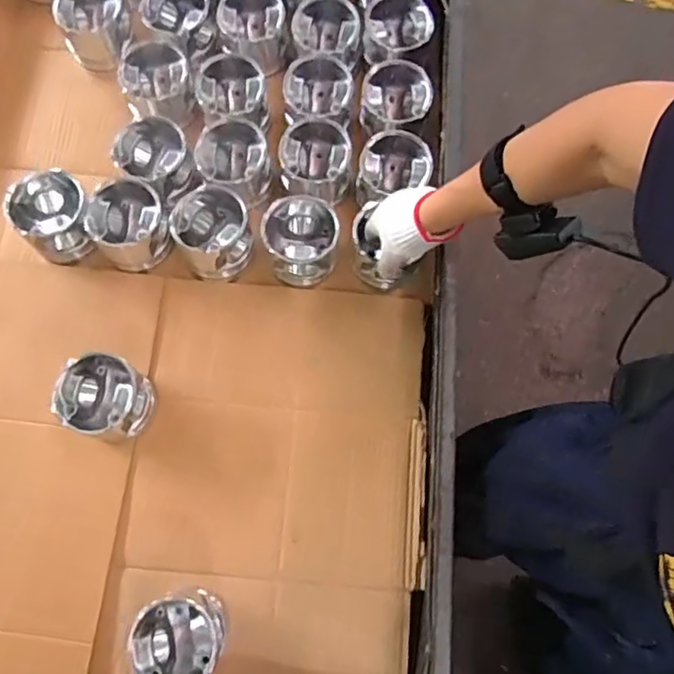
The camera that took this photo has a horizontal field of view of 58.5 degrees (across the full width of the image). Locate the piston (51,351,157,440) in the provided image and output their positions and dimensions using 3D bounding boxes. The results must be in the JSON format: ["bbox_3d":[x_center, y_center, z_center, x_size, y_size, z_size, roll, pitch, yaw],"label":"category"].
[{"bbox_3d":[-0.274,0.074,0.723,0.092,0.090,0.088,1,75,-2],"label":"piston"}]

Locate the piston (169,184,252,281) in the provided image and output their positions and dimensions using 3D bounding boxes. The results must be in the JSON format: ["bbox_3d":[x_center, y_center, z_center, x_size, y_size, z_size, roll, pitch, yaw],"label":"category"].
[{"bbox_3d":[-0.157,-0.135,0.764,0.096,0.062,0.101,1,75,-2],"label":"piston"}]

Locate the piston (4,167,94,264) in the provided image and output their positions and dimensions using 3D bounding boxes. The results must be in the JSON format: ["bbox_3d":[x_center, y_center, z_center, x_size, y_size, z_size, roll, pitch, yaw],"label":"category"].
[{"bbox_3d":[-0.359,-0.153,0.774,0.089,0.076,0.096,1,75,-2],"label":"piston"}]

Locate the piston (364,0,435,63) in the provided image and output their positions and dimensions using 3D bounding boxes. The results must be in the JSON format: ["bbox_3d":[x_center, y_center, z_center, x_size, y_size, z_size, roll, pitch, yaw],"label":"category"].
[{"bbox_3d":[0.082,-0.429,0.853,0.096,0.059,0.092,27,76,5],"label":"piston"}]

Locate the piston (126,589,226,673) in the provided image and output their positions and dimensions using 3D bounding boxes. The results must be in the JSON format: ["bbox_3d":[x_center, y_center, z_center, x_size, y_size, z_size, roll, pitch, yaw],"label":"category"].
[{"bbox_3d":[-0.167,0.327,0.650,0.088,0.089,0.087,1,75,-2],"label":"piston"}]

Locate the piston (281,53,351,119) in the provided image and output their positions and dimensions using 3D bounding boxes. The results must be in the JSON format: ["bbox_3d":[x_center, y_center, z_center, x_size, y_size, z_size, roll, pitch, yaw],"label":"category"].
[{"bbox_3d":[-0.027,-0.326,0.827,0.087,0.069,0.093,1,75,-2],"label":"piston"}]

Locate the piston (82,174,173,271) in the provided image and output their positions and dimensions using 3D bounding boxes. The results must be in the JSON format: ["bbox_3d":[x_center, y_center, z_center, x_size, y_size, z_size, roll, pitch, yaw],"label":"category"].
[{"bbox_3d":[-0.260,-0.143,0.770,0.099,0.079,0.101,-33,79,-10],"label":"piston"}]

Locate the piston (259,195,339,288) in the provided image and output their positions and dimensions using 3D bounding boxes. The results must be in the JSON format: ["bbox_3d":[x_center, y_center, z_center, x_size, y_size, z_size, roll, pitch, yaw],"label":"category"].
[{"bbox_3d":[-0.047,-0.125,0.772,0.098,0.091,0.098,-2,75,-3],"label":"piston"}]

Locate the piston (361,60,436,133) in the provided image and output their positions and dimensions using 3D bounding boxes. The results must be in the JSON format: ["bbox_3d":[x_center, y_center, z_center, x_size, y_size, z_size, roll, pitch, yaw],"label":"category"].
[{"bbox_3d":[0.077,-0.324,0.819,0.097,0.080,0.095,-25,77,-8],"label":"piston"}]

